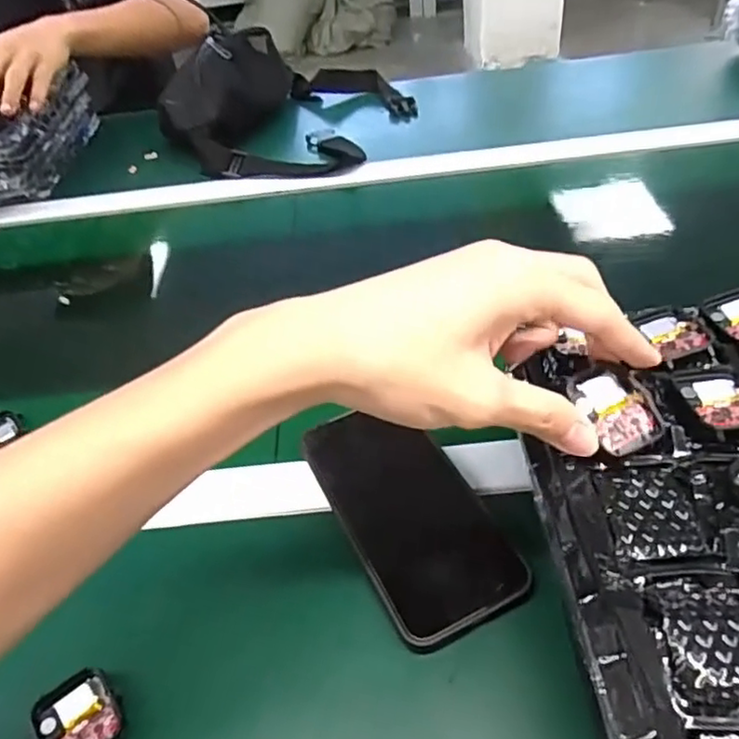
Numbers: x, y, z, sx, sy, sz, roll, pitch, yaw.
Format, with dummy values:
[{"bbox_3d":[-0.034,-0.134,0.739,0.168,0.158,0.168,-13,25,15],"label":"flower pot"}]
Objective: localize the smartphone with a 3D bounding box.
[{"bbox_3d":[0.022,0.082,0.384,0.075,0.013,0.157,-22,44,-16],"label":"smartphone"}]

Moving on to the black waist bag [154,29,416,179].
[{"bbox_3d":[-0.106,-0.361,0.839,0.279,0.106,0.320,11,45,20],"label":"black waist bag"}]

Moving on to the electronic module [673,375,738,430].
[{"bbox_3d":[0.169,0.015,0.310,0.035,0.004,0.038,-8,42,0],"label":"electronic module"}]

